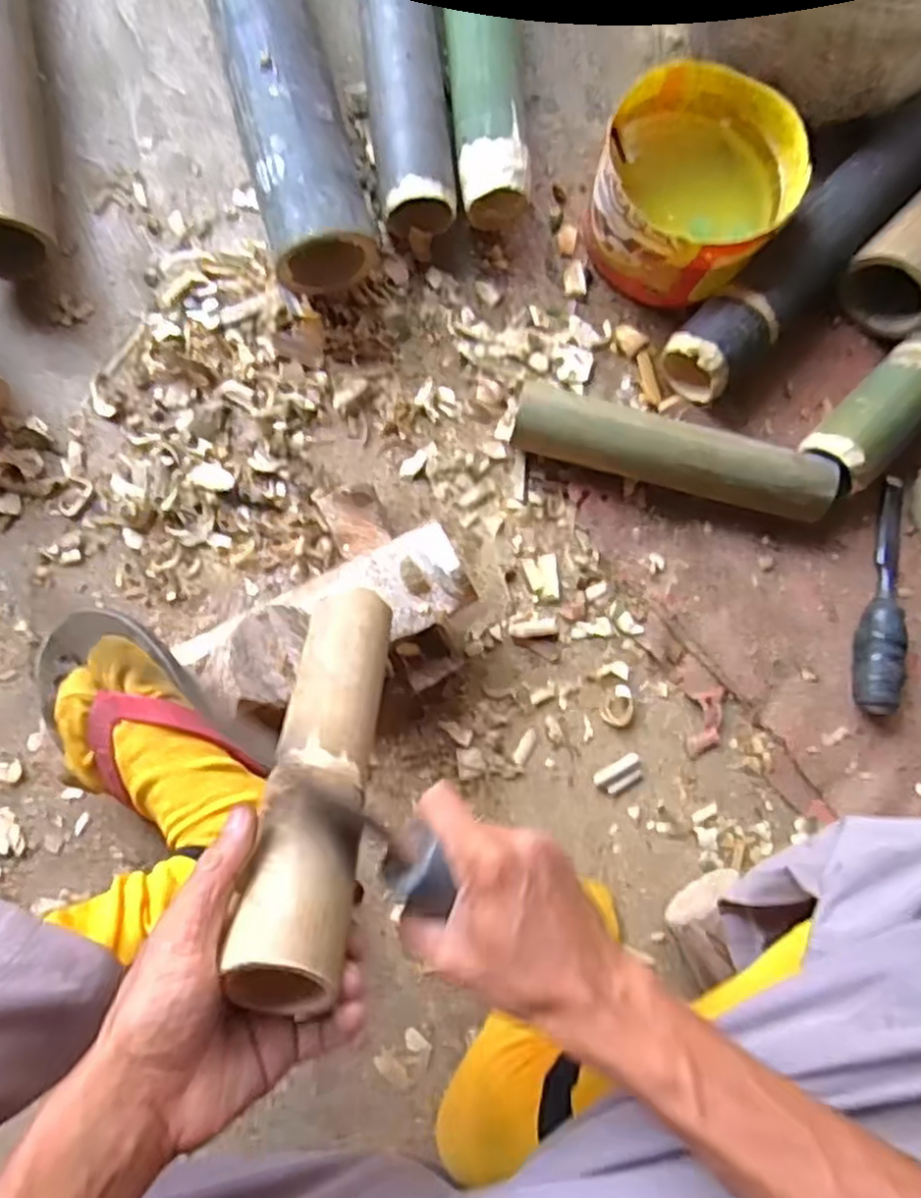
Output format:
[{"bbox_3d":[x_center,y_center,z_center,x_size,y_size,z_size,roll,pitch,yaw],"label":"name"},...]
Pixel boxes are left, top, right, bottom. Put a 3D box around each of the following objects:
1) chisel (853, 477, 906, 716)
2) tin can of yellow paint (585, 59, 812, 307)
[{"bbox_3d":[0.342,-0.007,0.604,0.027,0.036,0.194,14,83,-4],"label":"chisel"},{"bbox_3d":[0.181,-0.327,0.612,0.146,0.092,0.151,1,84,-6],"label":"tin can of yellow paint"}]

